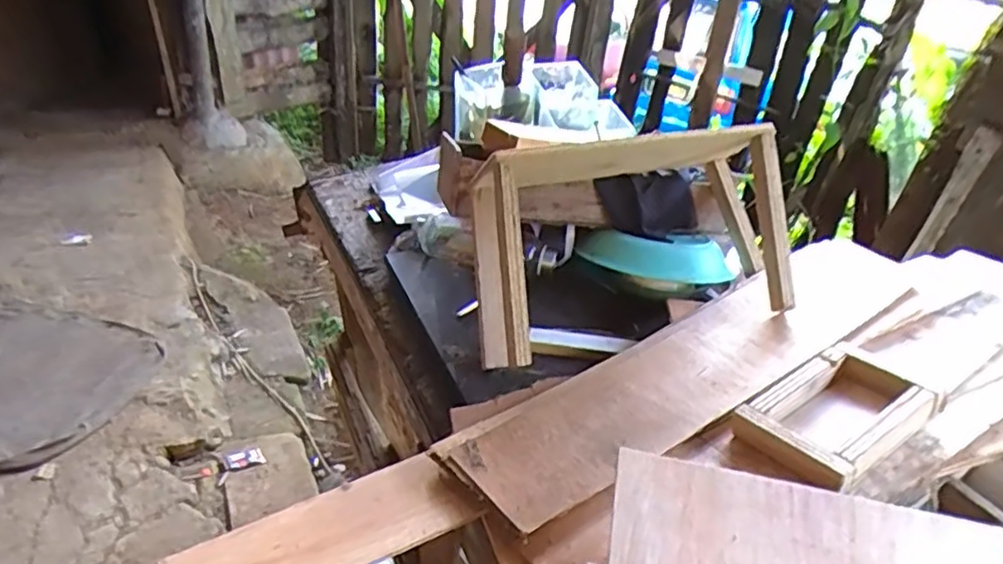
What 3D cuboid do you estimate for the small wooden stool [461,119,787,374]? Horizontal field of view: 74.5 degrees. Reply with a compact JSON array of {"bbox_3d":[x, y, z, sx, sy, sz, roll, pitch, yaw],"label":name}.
[{"bbox_3d":[0.167,-0.043,0.776,0.385,0.253,0.146,-2,-11,-20],"label":"small wooden stool"}]

